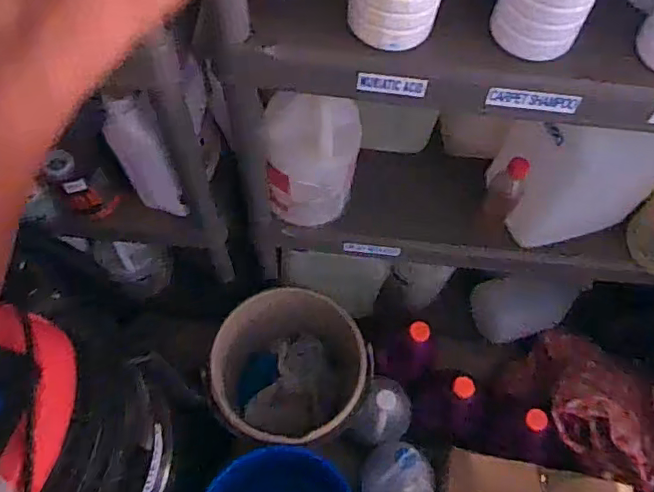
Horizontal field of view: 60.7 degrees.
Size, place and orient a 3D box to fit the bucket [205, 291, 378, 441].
[{"bbox_3d":[-0.067,0.270,1.245,0.308,0.278,0.332,1,64,-2],"label":"bucket"}]

